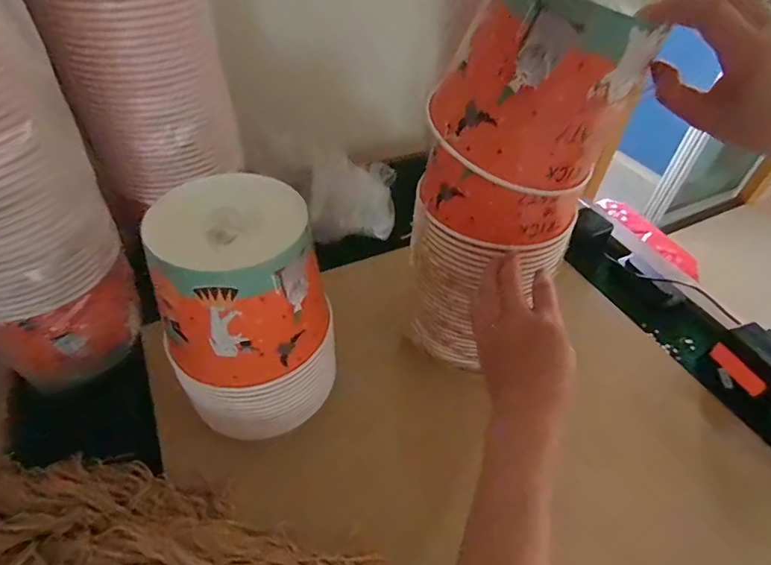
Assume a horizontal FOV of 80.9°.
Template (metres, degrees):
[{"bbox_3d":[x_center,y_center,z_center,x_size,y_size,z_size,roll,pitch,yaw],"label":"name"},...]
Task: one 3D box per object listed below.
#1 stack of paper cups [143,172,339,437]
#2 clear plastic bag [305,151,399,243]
[{"bbox_3d":[-0.130,0.024,0.435,0.143,0.206,0.143,-15,48,-18],"label":"stack of paper cups"},{"bbox_3d":[-0.050,-0.121,0.670,0.130,0.095,0.080,-1,45,-5],"label":"clear plastic bag"}]

